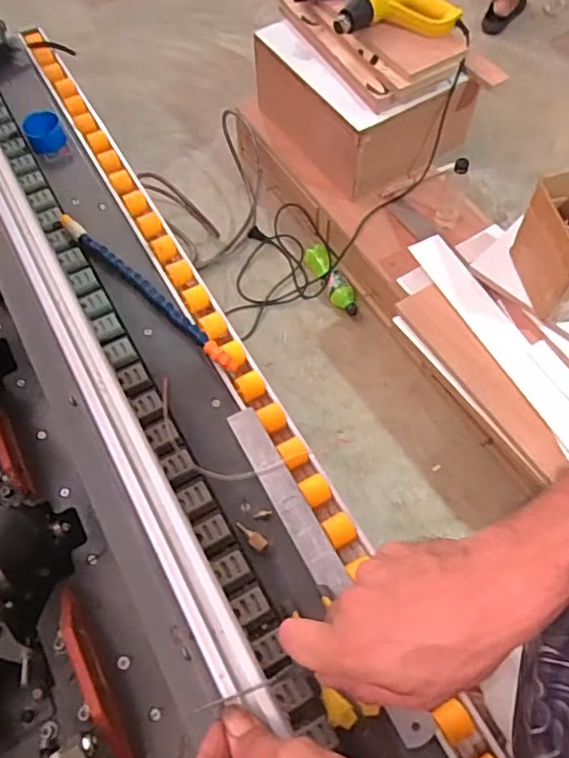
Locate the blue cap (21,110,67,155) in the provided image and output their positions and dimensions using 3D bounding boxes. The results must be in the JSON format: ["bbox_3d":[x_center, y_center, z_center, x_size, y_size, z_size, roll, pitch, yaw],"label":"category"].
[{"bbox_3d":[-0.326,-0.335,0.802,0.050,0.029,0.050,0,62,1],"label":"blue cap"}]

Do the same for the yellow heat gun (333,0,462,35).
[{"bbox_3d":[0.261,-0.877,1.361,0.281,0.077,0.160,3,62,2],"label":"yellow heat gun"}]

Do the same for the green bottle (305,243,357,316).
[{"bbox_3d":[0.126,-0.278,1.604,0.070,0.072,0.232,-29,65,-14],"label":"green bottle"}]

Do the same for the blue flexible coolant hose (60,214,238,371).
[{"bbox_3d":[-0.164,-0.106,0.677,0.297,0.019,0.017,40,69,20],"label":"blue flexible coolant hose"}]

